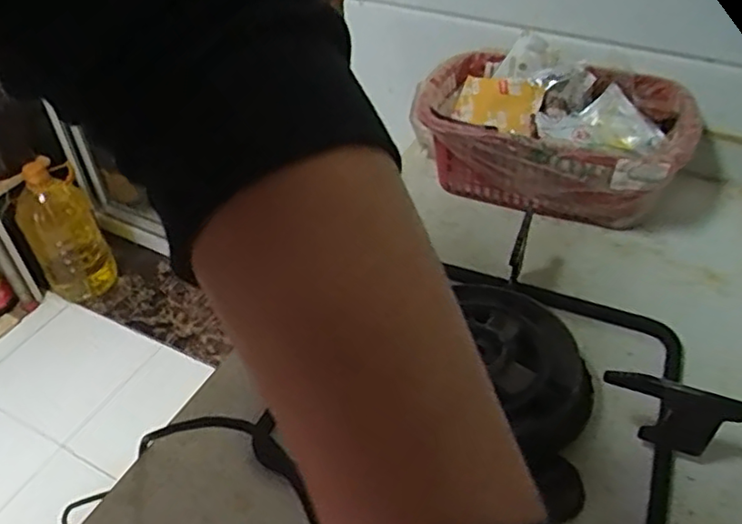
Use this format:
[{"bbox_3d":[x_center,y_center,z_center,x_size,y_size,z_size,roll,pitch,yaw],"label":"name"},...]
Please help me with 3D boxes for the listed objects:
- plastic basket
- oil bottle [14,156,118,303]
[{"bbox_3d":[0.154,-0.107,0.543,0.221,0.081,0.152,21,48,24],"label":"plastic basket"},{"bbox_3d":[-0.731,-0.079,1.482,0.157,0.346,0.150,-26,48,-23],"label":"oil bottle"}]

